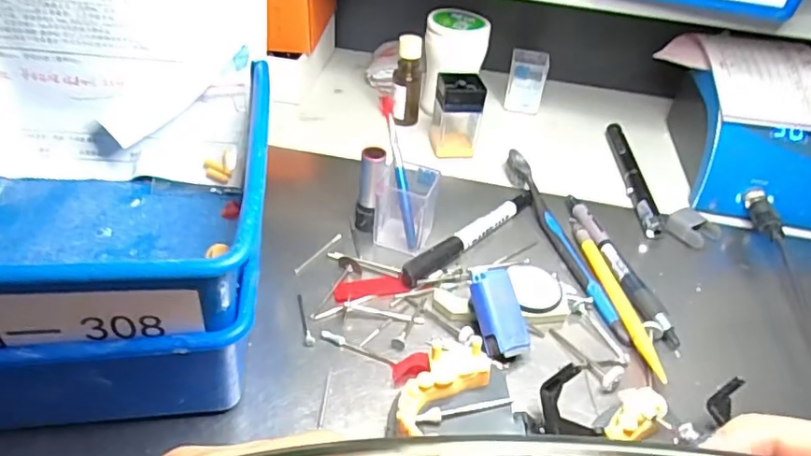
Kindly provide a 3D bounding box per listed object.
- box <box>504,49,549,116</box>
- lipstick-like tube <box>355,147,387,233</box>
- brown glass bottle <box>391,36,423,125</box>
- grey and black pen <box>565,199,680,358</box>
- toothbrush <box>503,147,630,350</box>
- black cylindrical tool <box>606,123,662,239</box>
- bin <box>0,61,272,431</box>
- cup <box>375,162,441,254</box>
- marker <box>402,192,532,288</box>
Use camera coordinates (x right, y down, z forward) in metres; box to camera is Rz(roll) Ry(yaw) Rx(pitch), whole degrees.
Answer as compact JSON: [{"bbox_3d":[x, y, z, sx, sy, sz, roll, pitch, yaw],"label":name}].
[{"bbox_3d":[0.115,-0.138,0.550,0.034,0.051,0.037,11,39,5],"label":"box"},{"bbox_3d":[-0.023,-0.023,0.378,0.016,0.058,0.016,4,39,-4],"label":"lipstick-like tube"},{"bbox_3d":[0.002,-0.124,0.493,0.024,0.074,0.022,7,39,0],"label":"brown glass bottle"},{"bbox_3d":[0.138,0.021,0.379,0.012,0.006,0.142,-4,40,-13],"label":"grey and black pen"},{"bbox_3d":[0.106,0.004,0.394,0.014,0.016,0.182,-5,40,-15],"label":"toothbrush"},{"bbox_3d":[0.183,-0.045,0.472,0.016,0.011,0.152,7,39,1],"label":"black cylindrical tool"},{"bbox_3d":[-0.149,0.007,0.282,0.162,0.109,0.167,-1,39,-10],"label":"bin"},{"bbox_3d":[0.000,-0.015,0.378,0.036,0.047,0.037,12,39,7],"label":"cup"},{"bbox_3d":[0.047,0.005,0.390,0.013,0.010,0.132,35,46,30],"label":"marker"}]

